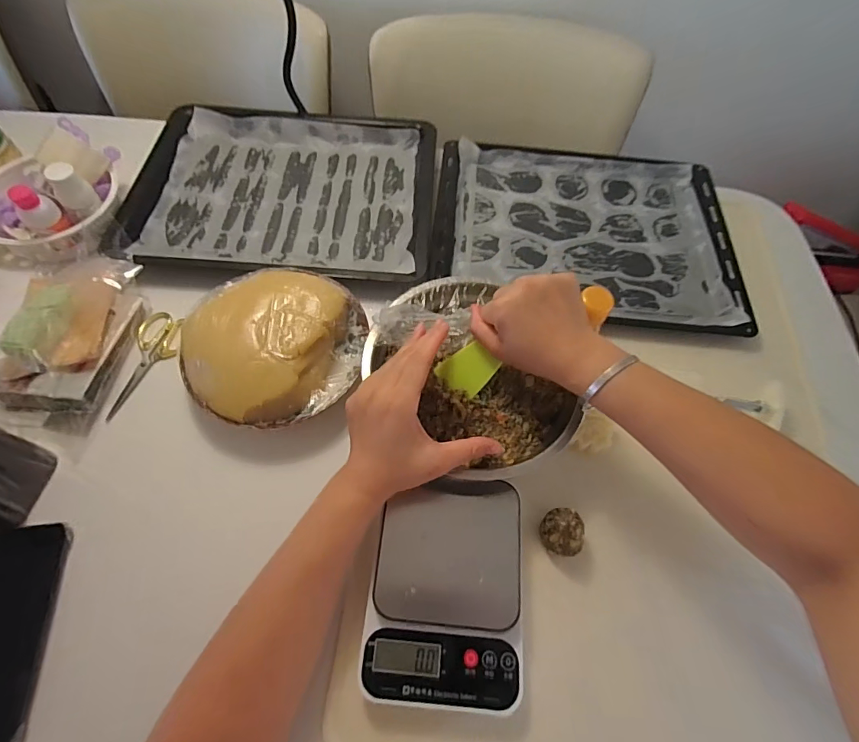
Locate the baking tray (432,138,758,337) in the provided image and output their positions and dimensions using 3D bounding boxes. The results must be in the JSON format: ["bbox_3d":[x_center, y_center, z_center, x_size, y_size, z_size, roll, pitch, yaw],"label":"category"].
[{"bbox_3d":[0.213,-0.202,0.601,0.395,0.027,0.299,8,63,2],"label":"baking tray"}]

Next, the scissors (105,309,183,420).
[{"bbox_3d":[-0.313,-0.008,0.485,0.047,0.014,0.130,4,62,0],"label":"scissors"}]

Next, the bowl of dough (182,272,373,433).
[{"bbox_3d":[-0.159,-0.027,0.467,0.179,0.062,0.174,1,63,-2],"label":"bowl of dough"}]

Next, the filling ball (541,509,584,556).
[{"bbox_3d":[0.121,0.150,0.403,0.032,0.039,0.040,1,63,-2],"label":"filling ball"}]

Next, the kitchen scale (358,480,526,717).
[{"bbox_3d":[0.015,0.187,0.379,0.126,0.036,0.171,5,62,0],"label":"kitchen scale"}]

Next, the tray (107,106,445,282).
[{"bbox_3d":[-0.190,-0.248,0.600,0.387,0.036,0.307,3,62,0],"label":"tray"}]

